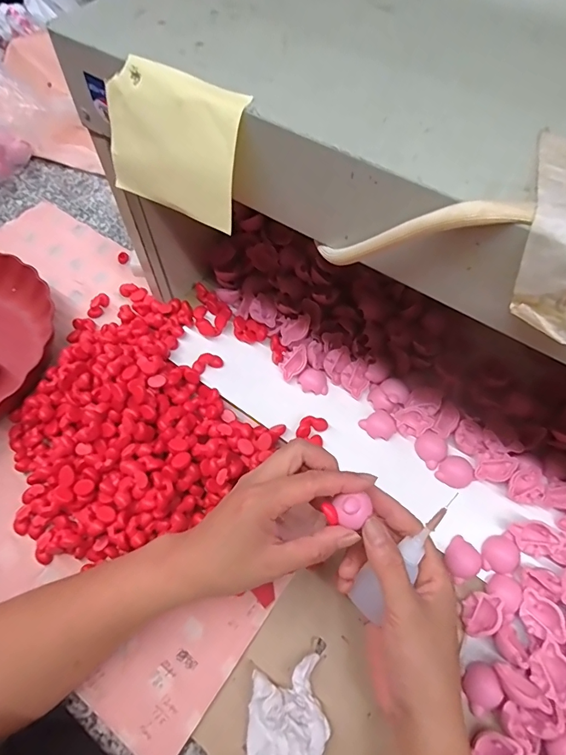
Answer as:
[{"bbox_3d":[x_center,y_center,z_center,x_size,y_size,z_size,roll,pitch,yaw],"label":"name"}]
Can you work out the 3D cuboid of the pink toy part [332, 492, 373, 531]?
[{"bbox_3d":[0.048,0.092,0.295,0.025,0.013,0.020,-6,60,-4],"label":"pink toy part"}]

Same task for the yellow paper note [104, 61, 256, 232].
[{"bbox_3d":[-0.065,-0.134,0.250,0.094,0.071,0.006,29,41,20],"label":"yellow paper note"}]

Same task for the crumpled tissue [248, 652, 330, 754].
[{"bbox_3d":[0.003,0.242,0.305,0.054,0.023,0.070,-2,60,-1],"label":"crumpled tissue"}]

